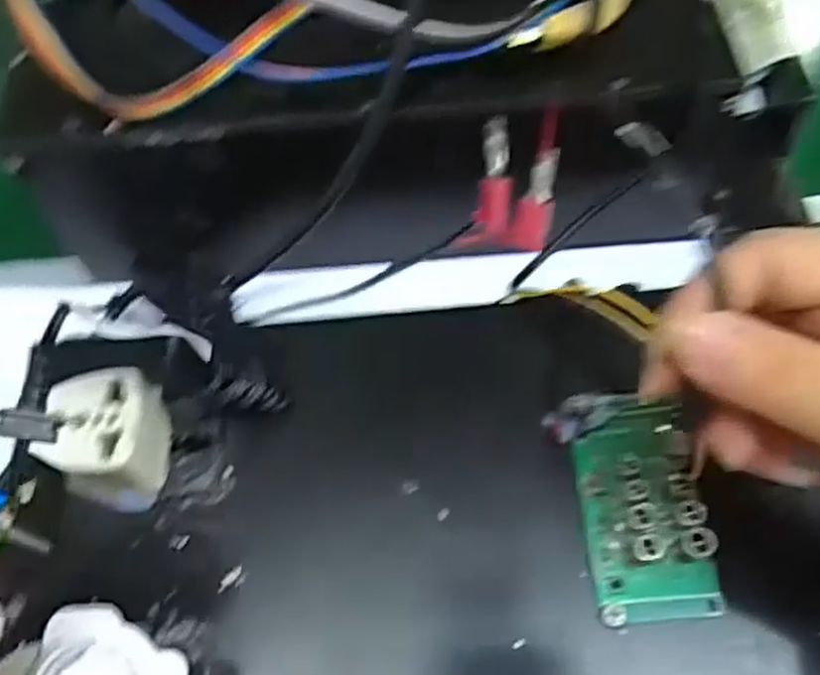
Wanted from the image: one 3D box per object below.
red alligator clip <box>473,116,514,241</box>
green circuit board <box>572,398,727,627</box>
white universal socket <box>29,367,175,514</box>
[{"bbox_3d":[0.026,-0.049,0.240,0.011,0.037,0.007,1,18,5],"label":"red alligator clip"},{"bbox_3d":[0.081,0.059,0.264,0.041,0.018,0.072,-3,61,2],"label":"green circuit board"},{"bbox_3d":[-0.107,0.036,0.275,0.033,0.034,0.043,-2,61,3],"label":"white universal socket"}]

